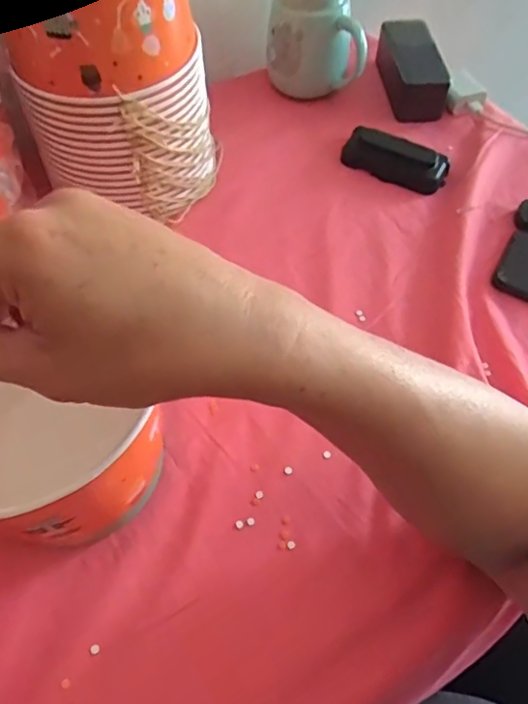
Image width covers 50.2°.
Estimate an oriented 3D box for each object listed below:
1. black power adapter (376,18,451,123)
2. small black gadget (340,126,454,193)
[{"bbox_3d":[0.165,-0.323,0.648,0.057,0.054,0.118,-6,58,-5],"label":"black power adapter"},{"bbox_3d":[0.135,-0.200,0.584,0.107,0.023,0.046,30,62,17],"label":"small black gadget"}]

